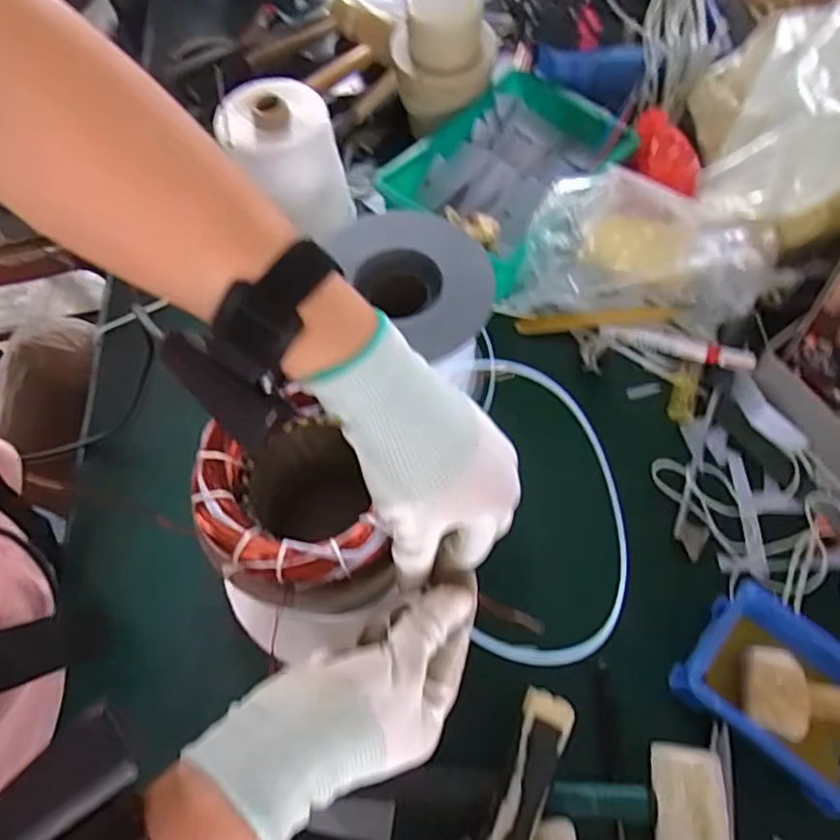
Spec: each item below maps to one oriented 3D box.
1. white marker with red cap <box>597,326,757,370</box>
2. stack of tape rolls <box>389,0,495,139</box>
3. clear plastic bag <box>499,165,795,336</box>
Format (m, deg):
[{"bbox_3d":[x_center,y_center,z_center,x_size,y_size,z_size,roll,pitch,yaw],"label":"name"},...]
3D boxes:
[{"bbox_3d":[0.249,-0.074,0.583,0.141,0.019,0.021,18,66,24],"label":"white marker with red cap"},{"bbox_3d":[0.025,-0.405,0.665,0.107,0.116,0.089,2,66,2],"label":"stack of tape rolls"},{"bbox_3d":[0.222,-0.152,0.577,0.246,0.128,0.074,11,66,6],"label":"clear plastic bag"}]

